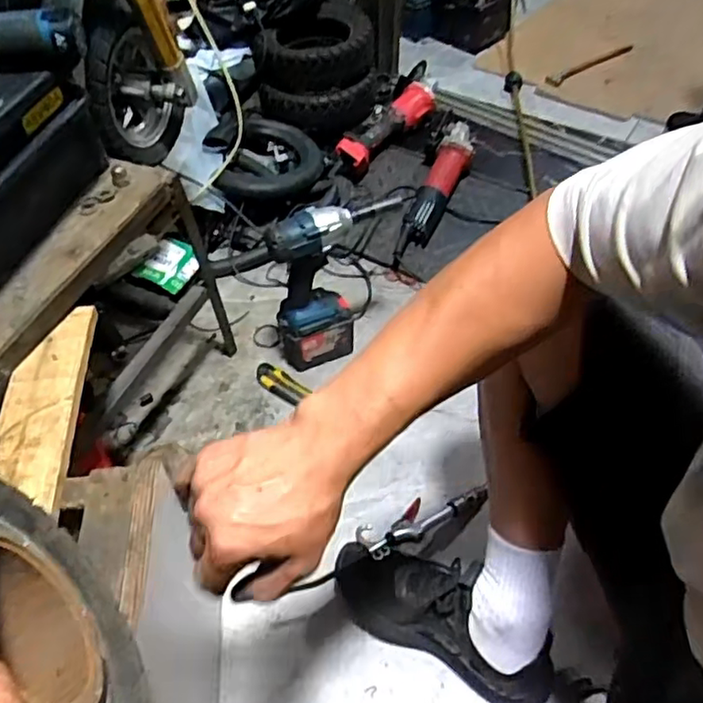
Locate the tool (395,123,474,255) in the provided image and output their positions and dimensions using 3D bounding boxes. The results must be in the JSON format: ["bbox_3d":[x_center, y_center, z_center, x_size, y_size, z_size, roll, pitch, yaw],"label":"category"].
[{"bbox_3d":[0.163,-0.323,1.220,0.073,0.073,0.322,21,71,18],"label":"tool"}]

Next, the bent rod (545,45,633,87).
[{"bbox_3d":[0.596,-0.719,1.582,0.292,0.014,0.035,-28,55,-20],"label":"bent rod"}]

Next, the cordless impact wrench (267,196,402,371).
[{"bbox_3d":[-0.020,-0.100,0.992,0.205,0.286,0.073,-11,51,-8],"label":"cordless impact wrench"}]

